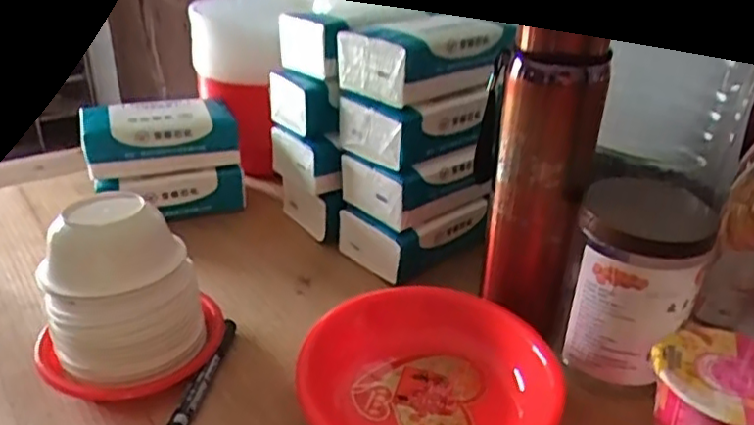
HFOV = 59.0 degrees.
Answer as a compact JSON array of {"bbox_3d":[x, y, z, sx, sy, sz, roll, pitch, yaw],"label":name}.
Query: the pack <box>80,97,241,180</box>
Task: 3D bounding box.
[{"bbox_3d":[-0.238,-0.087,0.736,0.156,0.055,0.086,-7,29,-16],"label":"pack"}]

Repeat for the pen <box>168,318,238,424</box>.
[{"bbox_3d":[-0.136,0.131,0.523,0.013,0.015,0.137,6,32,9],"label":"pen"}]

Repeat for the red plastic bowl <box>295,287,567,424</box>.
[{"bbox_3d":[0.039,0.125,0.507,0.191,0.062,0.176,0,31,0],"label":"red plastic bowl"}]

